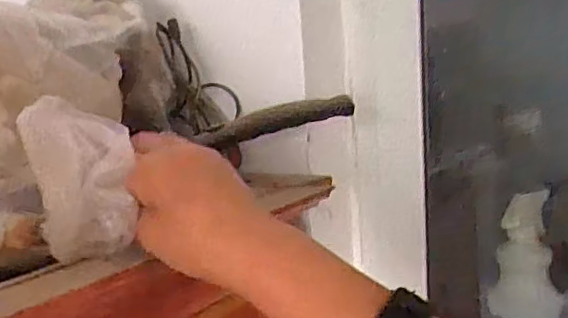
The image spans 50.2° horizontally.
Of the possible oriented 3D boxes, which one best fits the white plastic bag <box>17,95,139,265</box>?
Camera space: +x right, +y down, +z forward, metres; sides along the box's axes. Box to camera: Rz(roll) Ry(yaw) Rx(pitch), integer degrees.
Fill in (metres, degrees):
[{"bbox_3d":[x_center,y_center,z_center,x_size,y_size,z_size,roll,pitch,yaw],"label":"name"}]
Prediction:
[{"bbox_3d":[-0.122,0.015,0.368,0.058,0.097,0.040,-8,9,-25],"label":"white plastic bag"}]

